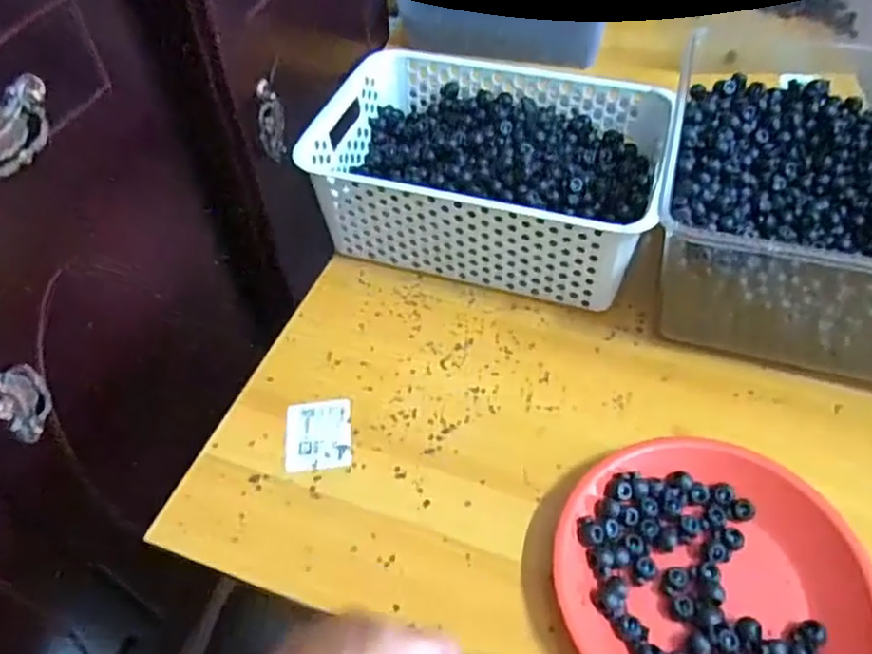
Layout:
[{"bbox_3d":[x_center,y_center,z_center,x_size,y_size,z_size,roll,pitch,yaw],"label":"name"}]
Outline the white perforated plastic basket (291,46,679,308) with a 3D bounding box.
[{"bbox_3d":[0.048,-0.146,0.647,0.298,0.107,0.213,14,52,14],"label":"white perforated plastic basket"}]

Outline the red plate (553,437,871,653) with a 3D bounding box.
[{"bbox_3d":[0.174,0.164,0.434,0.184,0.032,0.190,-1,50,1],"label":"red plate"}]

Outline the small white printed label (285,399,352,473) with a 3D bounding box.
[{"bbox_3d":[-0.092,0.083,0.529,0.051,0.004,0.061,-5,50,-2],"label":"small white printed label"}]

